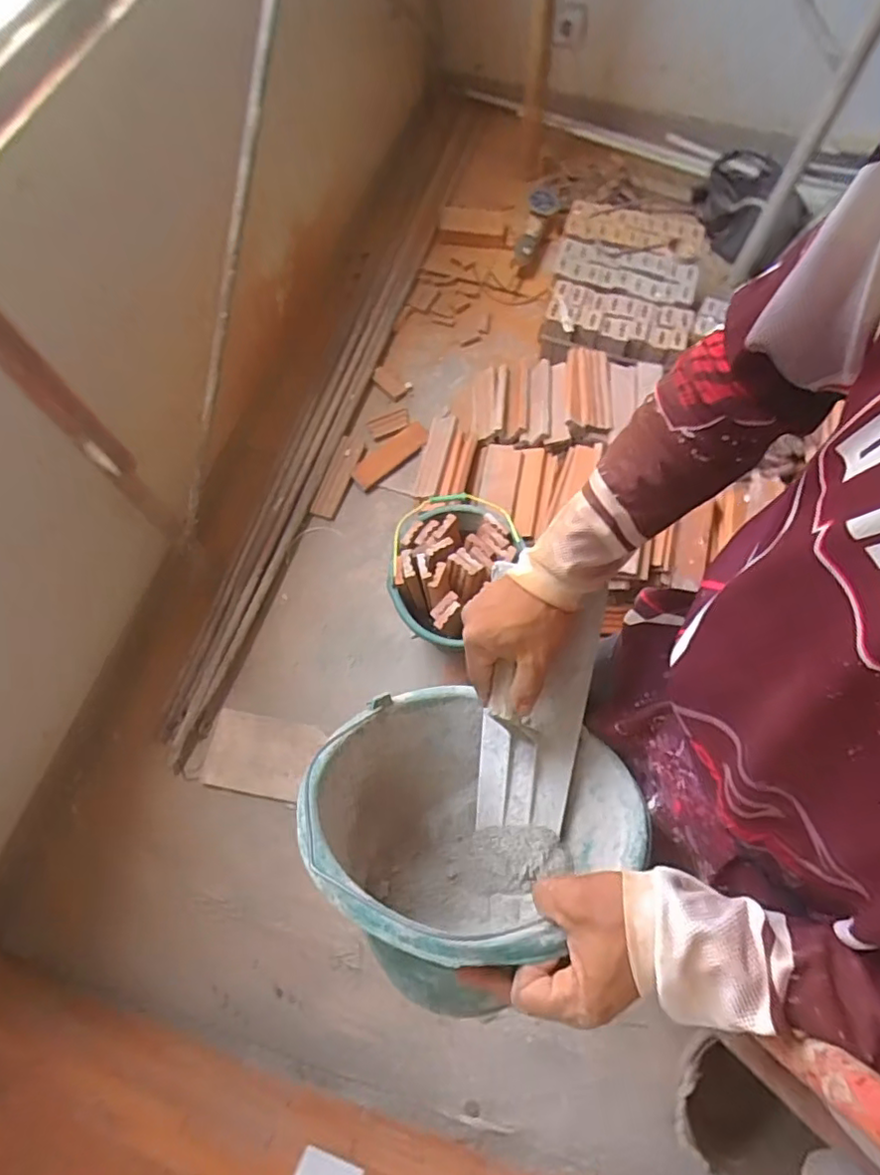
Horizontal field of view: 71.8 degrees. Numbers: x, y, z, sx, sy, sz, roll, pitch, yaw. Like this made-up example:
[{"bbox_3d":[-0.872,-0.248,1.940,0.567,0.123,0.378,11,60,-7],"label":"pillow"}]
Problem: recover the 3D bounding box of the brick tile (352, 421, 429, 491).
[{"bbox_3d":[-0.129,-0.346,1.575,0.237,0.032,0.069,-41,73,-16],"label":"brick tile"}]

